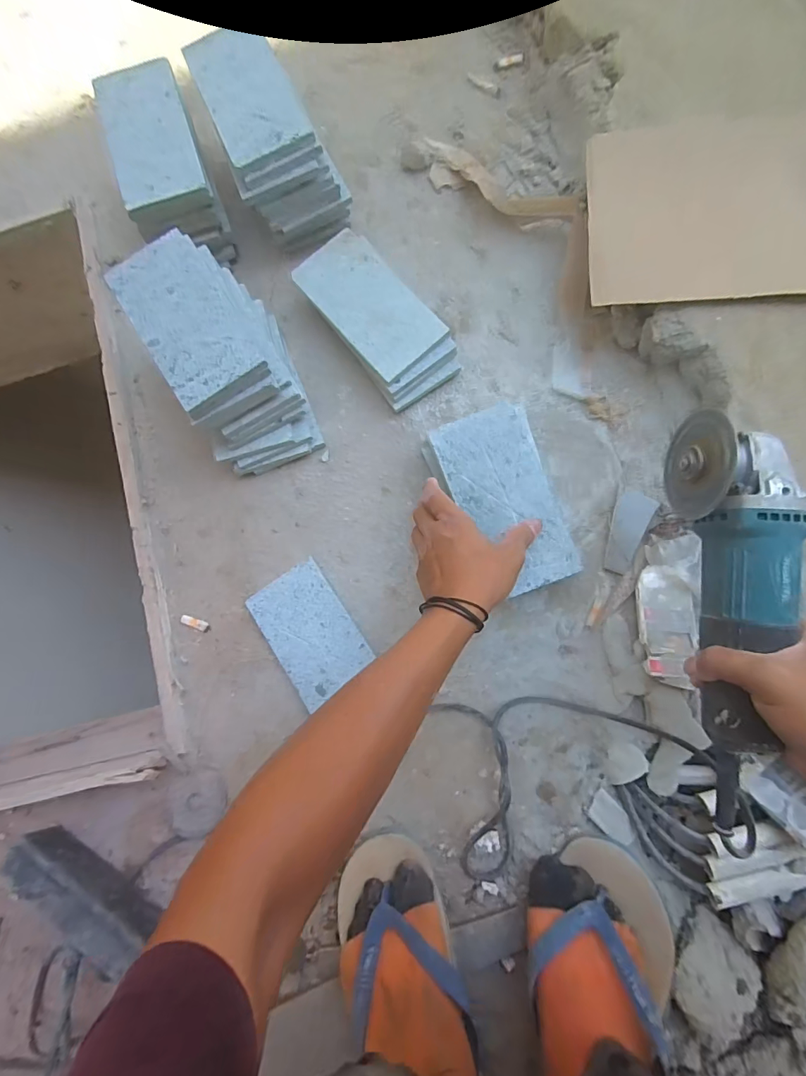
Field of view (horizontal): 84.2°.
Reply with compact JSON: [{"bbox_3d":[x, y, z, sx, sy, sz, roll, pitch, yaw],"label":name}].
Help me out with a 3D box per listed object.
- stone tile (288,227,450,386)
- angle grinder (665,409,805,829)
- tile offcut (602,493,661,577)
[{"bbox_3d":[-0.043,-0.291,0.552,0.101,0.008,0.198,-39,81,-2],"label":"stone tile"},{"bbox_3d":[0.266,0.059,0.353,0.067,0.071,0.306,-3,89,4],"label":"angle grinder"},{"bbox_3d":[0.259,-0.007,0.518,0.036,0.011,0.095,27,84,8],"label":"tile offcut"}]

